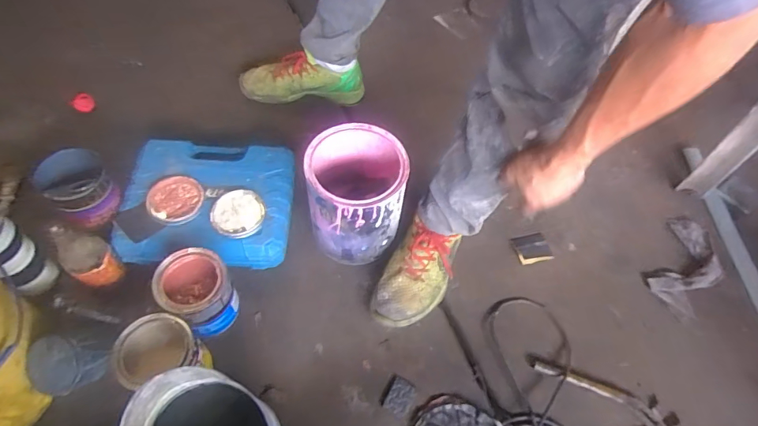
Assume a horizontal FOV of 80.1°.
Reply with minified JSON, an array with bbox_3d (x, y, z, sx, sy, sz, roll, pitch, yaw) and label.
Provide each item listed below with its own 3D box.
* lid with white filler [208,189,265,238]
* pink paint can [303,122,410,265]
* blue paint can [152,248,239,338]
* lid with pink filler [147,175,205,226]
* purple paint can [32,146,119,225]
[{"bbox_3d":[-0.241,-0.002,0.766,0.099,0.020,0.088,23,60,9],"label":"lid with white filler"},{"bbox_3d":[-0.042,-0.030,0.783,0.155,0.191,0.170,2,59,-4],"label":"pink paint can"},{"bbox_3d":[-0.283,0.127,0.710,0.099,0.122,0.096,2,59,-4],"label":"blue paint can"},{"bbox_3d":[-0.349,-0.023,0.777,0.090,0.016,0.092,2,59,-4],"label":"lid with pink filler"},{"bbox_3d":[-0.498,-0.039,0.761,0.101,0.088,0.106,-37,68,-23],"label":"purple paint can"}]

